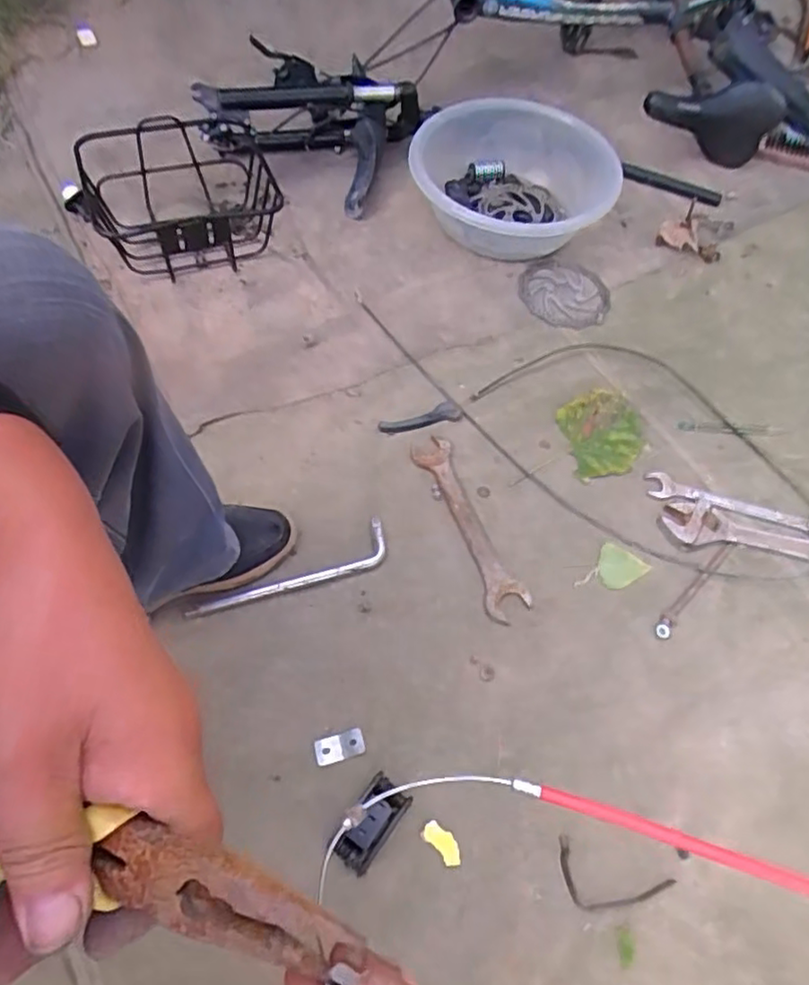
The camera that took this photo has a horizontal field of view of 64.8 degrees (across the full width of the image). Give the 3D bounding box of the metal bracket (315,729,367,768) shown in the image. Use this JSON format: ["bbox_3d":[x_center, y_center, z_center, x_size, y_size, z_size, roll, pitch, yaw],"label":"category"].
[{"bbox_3d":[-0.070,0.278,0.693,0.052,0.010,0.027,-14,63,-8],"label":"metal bracket"}]

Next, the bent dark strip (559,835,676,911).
[{"bbox_3d":[0.206,0.394,0.635,0.118,0.004,0.056,19,64,9],"label":"bent dark strip"}]

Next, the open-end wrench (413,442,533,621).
[{"bbox_3d":[0.081,0.040,0.827,0.052,0.019,0.264,-20,64,-11],"label":"open-end wrench"}]

